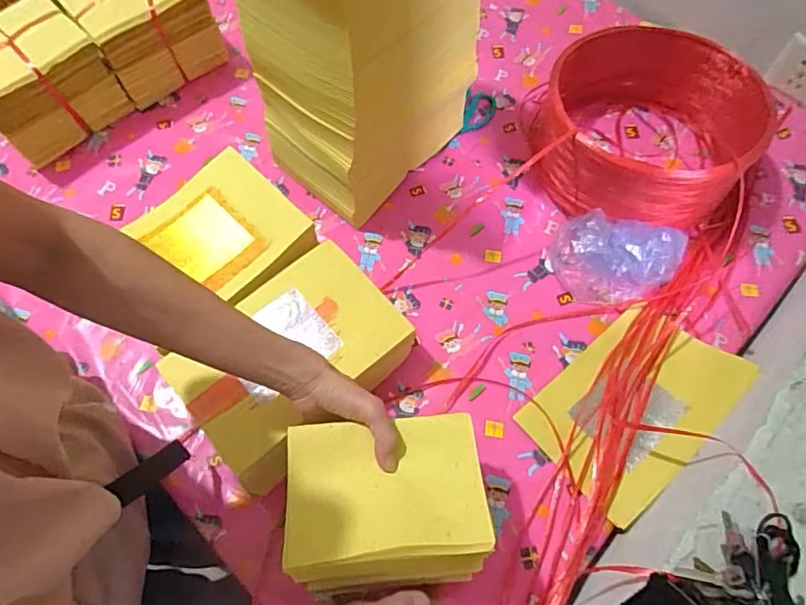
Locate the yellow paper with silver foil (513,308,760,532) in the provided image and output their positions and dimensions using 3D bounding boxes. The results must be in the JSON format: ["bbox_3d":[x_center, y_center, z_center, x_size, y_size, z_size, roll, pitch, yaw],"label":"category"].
[{"bbox_3d":[0.260,0.106,0.589,0.160,0.047,0.224,41,72,16],"label":"yellow paper with silver foil"}]

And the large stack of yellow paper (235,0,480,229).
[{"bbox_3d":[-0.047,-0.304,0.610,0.251,0.341,0.181,-40,72,-16],"label":"large stack of yellow paper"}]

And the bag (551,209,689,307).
[{"bbox_3d":[0.268,-0.056,0.647,0.159,0.069,0.099,12,67,5],"label":"bag"}]

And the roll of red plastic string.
[{"bbox_3d":[0.310,-0.224,0.688,0.248,0.128,0.246,0,66,0],"label":"roll of red plastic string"}]

